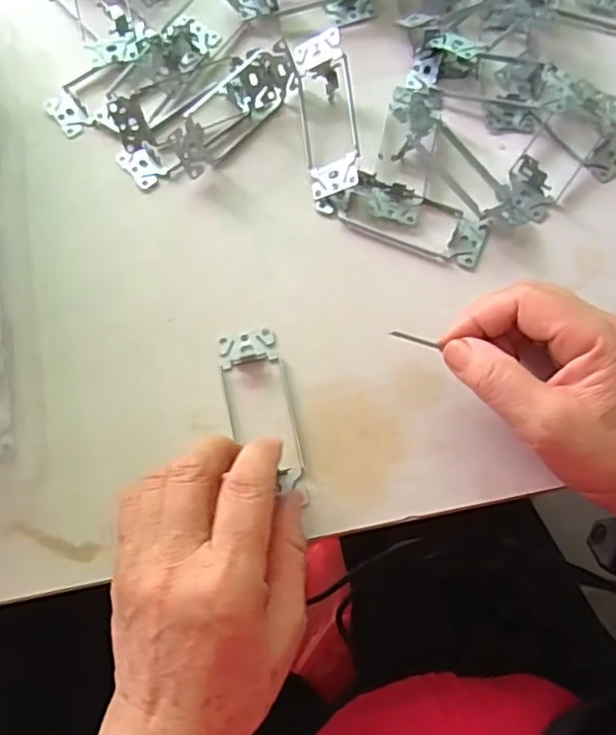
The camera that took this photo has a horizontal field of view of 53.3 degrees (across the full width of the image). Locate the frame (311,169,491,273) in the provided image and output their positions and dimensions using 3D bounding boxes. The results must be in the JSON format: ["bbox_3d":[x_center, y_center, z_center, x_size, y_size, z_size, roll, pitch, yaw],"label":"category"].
[{"bbox_3d":[0.061,-0.097,0.381,0.103,0.019,0.037,22,74,7],"label":"frame"}]

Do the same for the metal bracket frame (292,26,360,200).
[{"bbox_3d":[0.013,-0.164,0.395,0.032,0.032,0.105,-7,73,-2],"label":"metal bracket frame"}]

